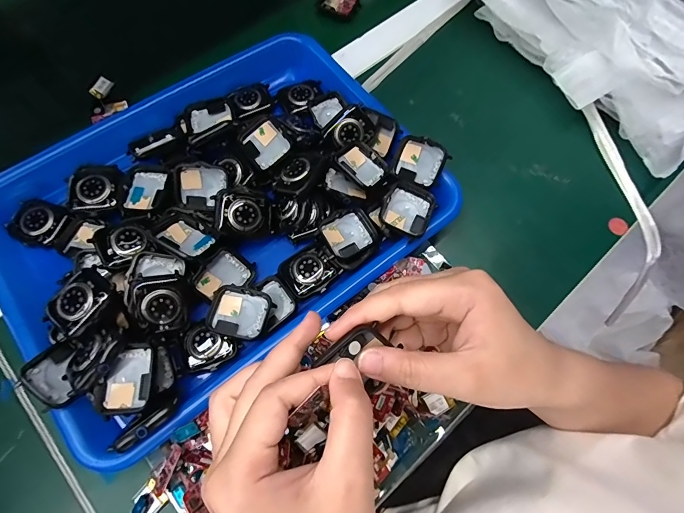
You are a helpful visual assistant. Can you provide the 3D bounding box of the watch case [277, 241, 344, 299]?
[{"bbox_3d":[-0.025,0.010,0.289,0.039,0.010,0.036,-36,74,-14],"label":"watch case"}]

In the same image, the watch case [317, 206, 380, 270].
[{"bbox_3d":[0.007,-0.015,0.295,0.042,0.016,0.040,-33,73,-13],"label":"watch case"}]

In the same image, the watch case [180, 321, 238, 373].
[{"bbox_3d":[-0.095,0.062,0.266,0.035,0.011,0.033,-20,70,-8],"label":"watch case"}]

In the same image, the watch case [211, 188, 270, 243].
[{"bbox_3d":[-0.076,-0.032,0.289,0.041,0.011,0.041,-7,84,-24],"label":"watch case"}]

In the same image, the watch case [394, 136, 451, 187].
[{"bbox_3d":[0.065,-0.078,0.309,0.041,0.008,0.035,27,107,31],"label":"watch case"}]

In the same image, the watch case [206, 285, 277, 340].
[{"bbox_3d":[-0.074,0.041,0.273,0.042,0.009,0.035,13,69,4],"label":"watch case"}]

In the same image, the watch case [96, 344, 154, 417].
[{"bbox_3d":[-0.135,0.078,0.238,0.030,0.008,0.041,-1,69,-1],"label":"watch case"}]

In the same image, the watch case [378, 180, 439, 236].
[{"bbox_3d":[0.052,-0.037,0.291,0.037,0.011,0.040,29,71,10],"label":"watch case"}]

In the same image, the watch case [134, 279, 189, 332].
[{"bbox_3d":[-0.124,0.035,0.258,0.032,0.011,0.036,-9,103,-29],"label":"watch case"}]

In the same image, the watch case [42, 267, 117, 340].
[{"bbox_3d":[-0.174,0.030,0.249,0.031,0.007,0.043,38,73,13],"label":"watch case"}]

